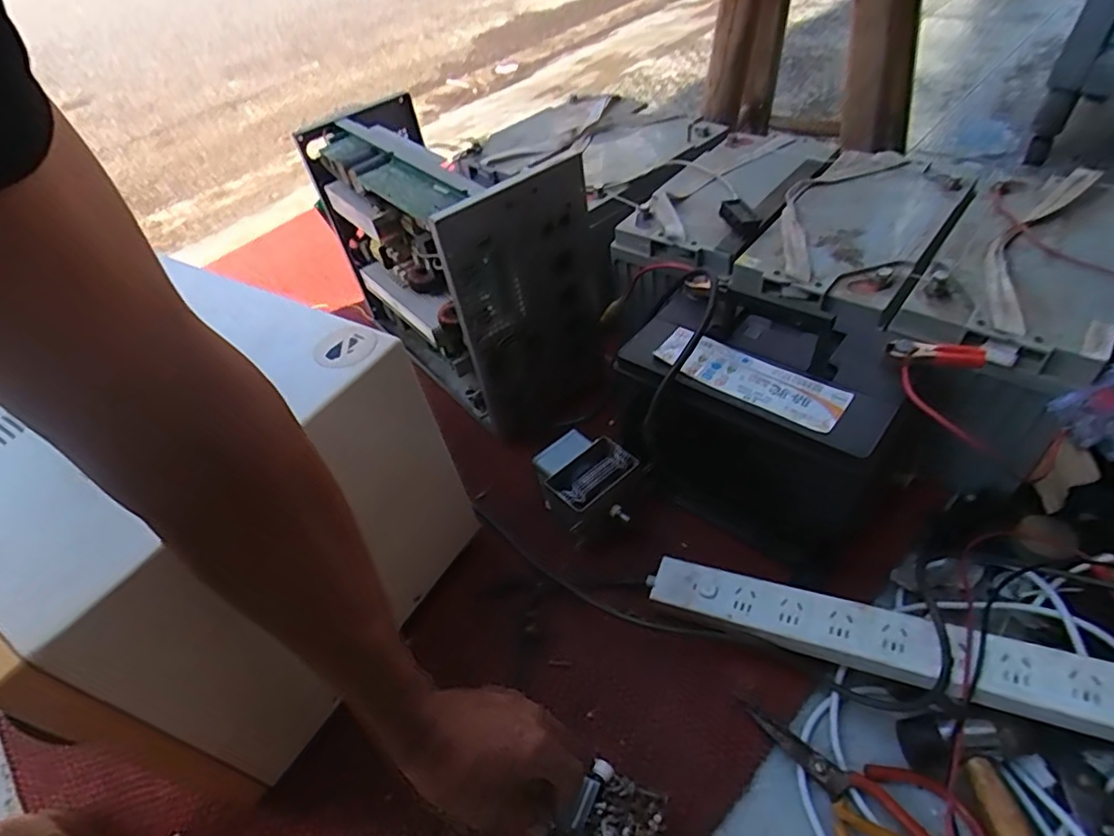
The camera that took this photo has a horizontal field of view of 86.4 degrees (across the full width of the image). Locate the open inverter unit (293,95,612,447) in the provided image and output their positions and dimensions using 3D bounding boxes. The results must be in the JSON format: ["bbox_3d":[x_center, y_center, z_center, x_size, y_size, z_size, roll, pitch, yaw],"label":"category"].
[{"bbox_3d":[-0.138,-0.213,0.846,0.192,0.346,0.449,-34,52,-21],"label":"open inverter unit"}]

